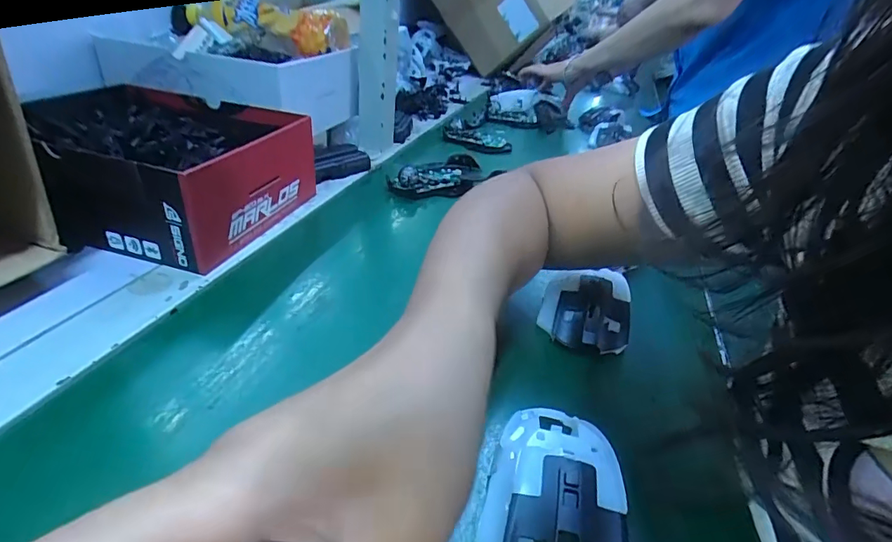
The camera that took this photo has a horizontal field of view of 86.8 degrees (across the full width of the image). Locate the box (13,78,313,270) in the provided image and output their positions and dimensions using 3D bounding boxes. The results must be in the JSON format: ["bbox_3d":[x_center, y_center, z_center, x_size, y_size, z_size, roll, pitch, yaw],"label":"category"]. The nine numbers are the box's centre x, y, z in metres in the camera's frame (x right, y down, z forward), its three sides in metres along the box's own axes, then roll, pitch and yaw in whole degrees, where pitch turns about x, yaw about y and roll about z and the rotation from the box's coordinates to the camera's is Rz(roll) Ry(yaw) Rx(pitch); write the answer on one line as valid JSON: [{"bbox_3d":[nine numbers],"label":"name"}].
[{"bbox_3d":[-0.290,-0.105,0.469,0.256,0.089,0.199,11,34,11],"label":"box"}]

